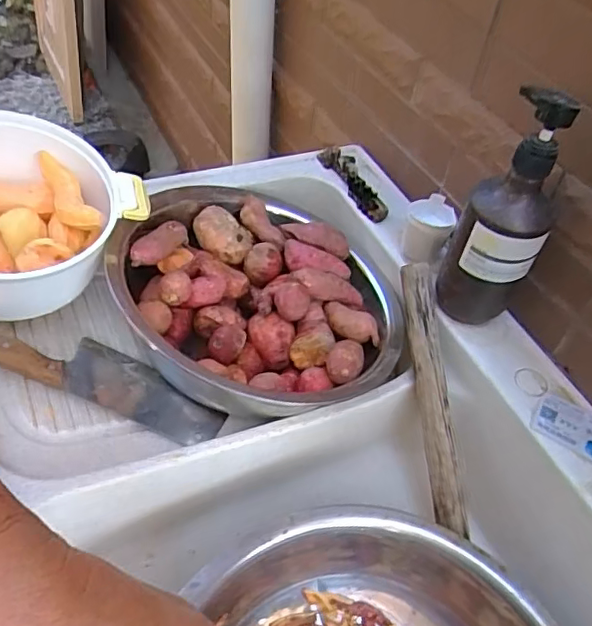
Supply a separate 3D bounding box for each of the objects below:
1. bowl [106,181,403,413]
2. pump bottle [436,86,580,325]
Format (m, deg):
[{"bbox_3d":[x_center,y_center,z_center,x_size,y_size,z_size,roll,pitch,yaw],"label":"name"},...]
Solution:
[{"bbox_3d":[-0.037,-0.028,0.666,0.317,0.102,0.310,29,53,18],"label":"bowl"},{"bbox_3d":[0.206,-0.091,0.561,0.084,0.237,0.068,27,52,16],"label":"pump bottle"}]

